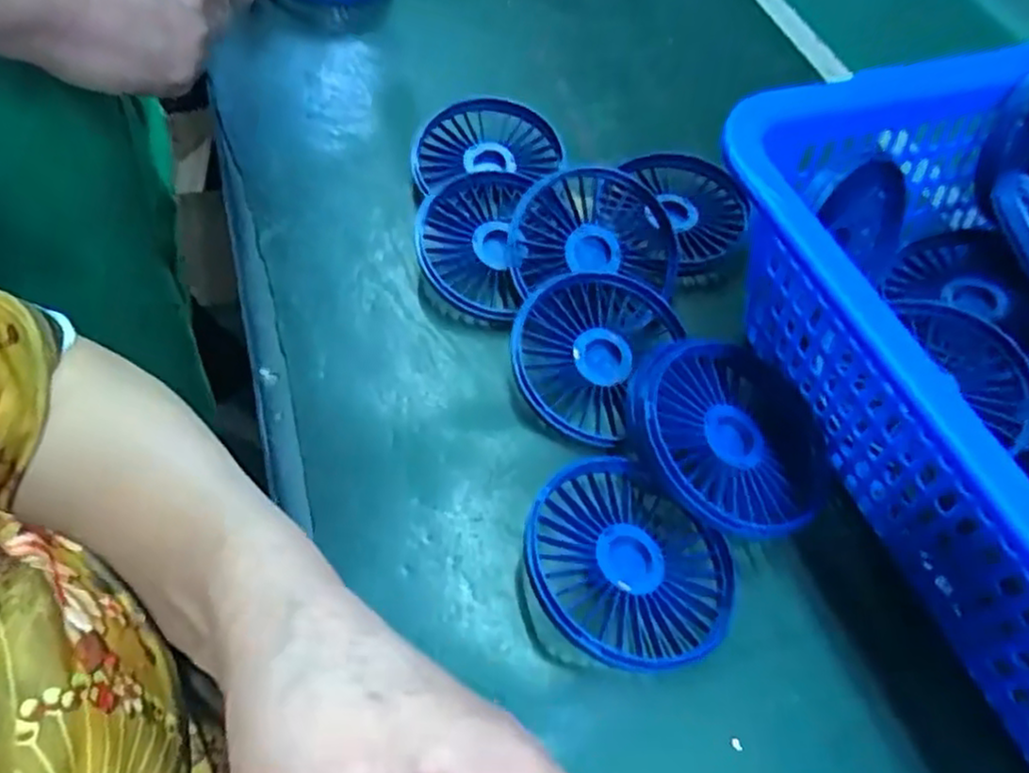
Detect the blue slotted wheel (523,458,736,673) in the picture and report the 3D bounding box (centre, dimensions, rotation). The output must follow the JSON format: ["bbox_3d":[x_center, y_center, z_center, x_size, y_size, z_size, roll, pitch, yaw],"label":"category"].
[{"bbox_3d":[0.046,0.073,0.295,0.086,0.015,0.086,11,47,-13],"label":"blue slotted wheel"}]

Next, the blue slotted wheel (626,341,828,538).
[{"bbox_3d":[0.100,0.025,0.326,0.090,0.028,0.093,5,57,-17],"label":"blue slotted wheel"}]

